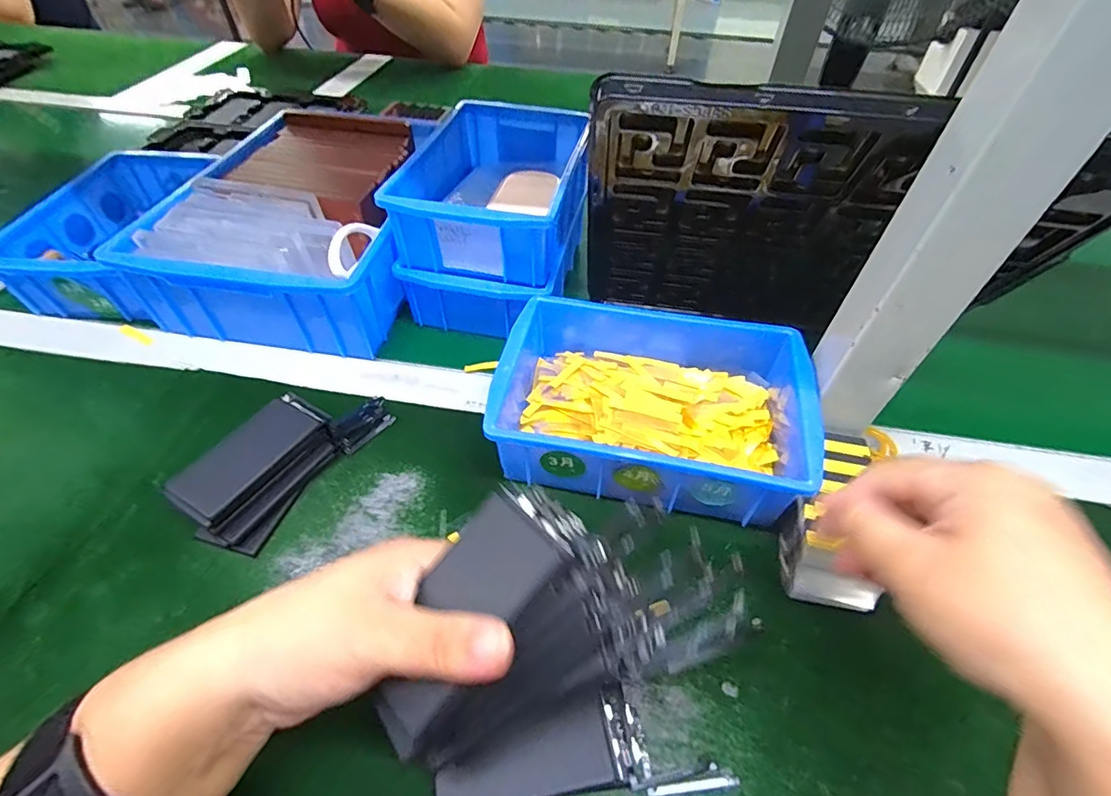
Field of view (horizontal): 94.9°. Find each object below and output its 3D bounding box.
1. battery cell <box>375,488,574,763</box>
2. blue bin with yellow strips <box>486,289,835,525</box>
[{"bbox_3d":[-0.037,0.081,0.199,0.043,0.006,0.092,33,78,36],"label":"battery cell"},{"bbox_3d":[0.063,0.006,0.356,0.194,0.069,0.133,10,48,7],"label":"blue bin with yellow strips"}]

